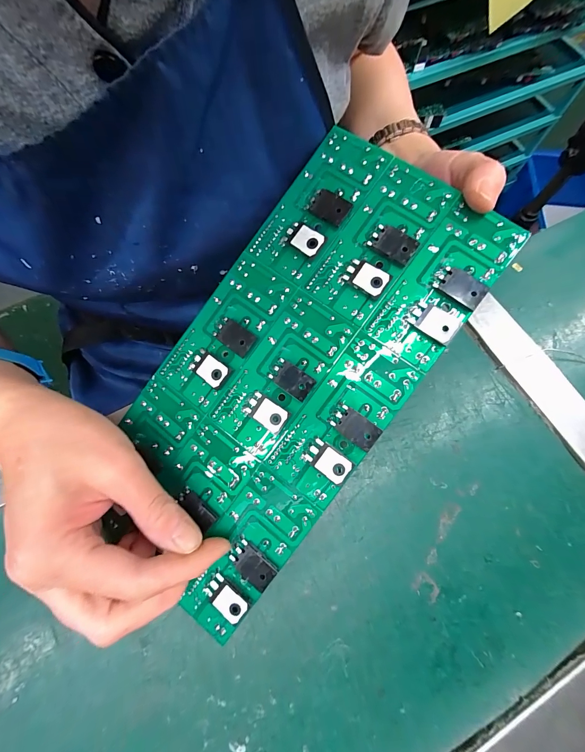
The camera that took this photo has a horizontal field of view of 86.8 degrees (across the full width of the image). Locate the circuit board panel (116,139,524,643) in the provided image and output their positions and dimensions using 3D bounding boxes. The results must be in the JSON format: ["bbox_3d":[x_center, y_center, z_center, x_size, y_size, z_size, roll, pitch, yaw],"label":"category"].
[{"bbox_3d":[-0.004,-0.007,0.180,0.130,0.007,0.265,36,91,10],"label":"circuit board panel"}]

